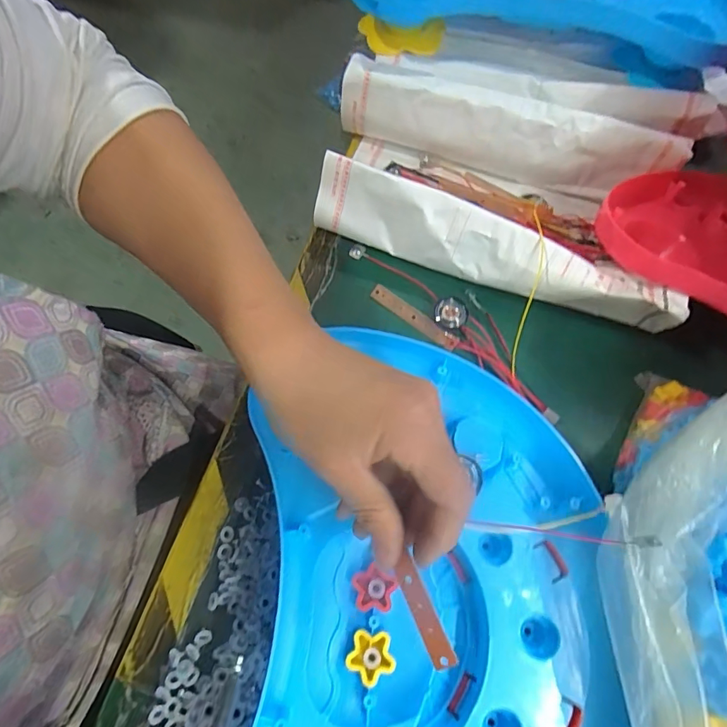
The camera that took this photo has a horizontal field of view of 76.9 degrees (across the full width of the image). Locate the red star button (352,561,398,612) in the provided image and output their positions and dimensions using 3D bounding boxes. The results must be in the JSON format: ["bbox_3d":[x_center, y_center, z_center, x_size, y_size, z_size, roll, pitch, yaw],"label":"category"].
[{"bbox_3d":[0.007,0.133,0.269,0.025,0.005,0.024,-8,67,-6],"label":"red star button"}]

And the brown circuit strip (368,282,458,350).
[{"bbox_3d":[0.041,-0.039,0.371,0.080,0.004,0.013,36,70,12],"label":"brown circuit strip"}]

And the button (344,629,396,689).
[{"bbox_3d":[0.005,0.164,0.256,0.026,0.006,0.026,22,67,6],"label":"button"}]

